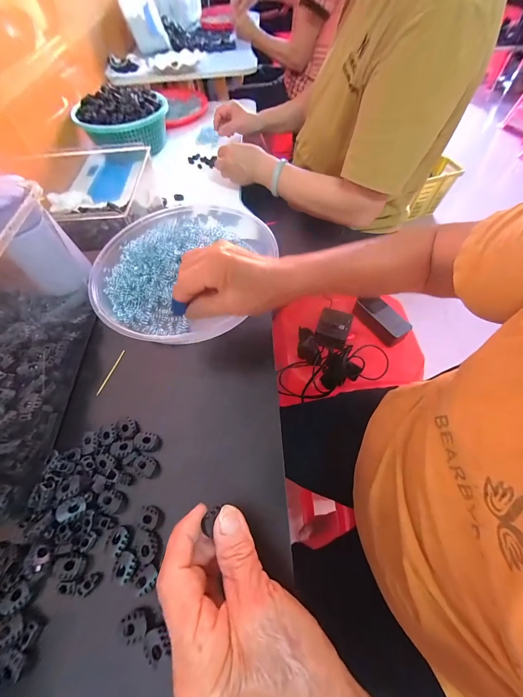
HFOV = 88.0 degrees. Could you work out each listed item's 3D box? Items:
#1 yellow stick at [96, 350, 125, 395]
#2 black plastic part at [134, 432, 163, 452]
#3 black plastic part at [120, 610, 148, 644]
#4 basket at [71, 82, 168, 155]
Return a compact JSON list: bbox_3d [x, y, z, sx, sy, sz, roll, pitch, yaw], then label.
[{"bbox_3d":[-0.172,0.026,0.310,0.004,0.004,0.058,12,60,8],"label":"yellow stick"},{"bbox_3d":[-0.113,0.093,0.268,0.023,0.011,0.017,11,60,7],"label":"black plastic part"},{"bbox_3d":[-0.093,0.204,0.199,0.015,0.008,0.018,-35,65,-18],"label":"black plastic part"},{"bbox_3d":[-0.360,-0.603,0.725,0.231,0.092,0.189,-26,62,-14],"label":"basket"}]

